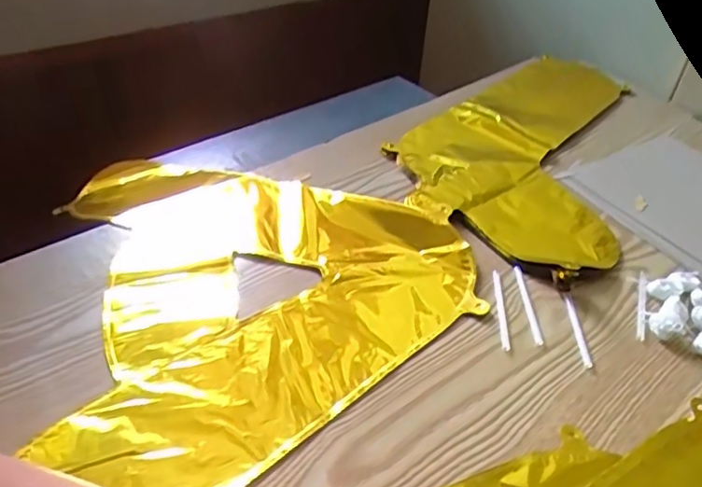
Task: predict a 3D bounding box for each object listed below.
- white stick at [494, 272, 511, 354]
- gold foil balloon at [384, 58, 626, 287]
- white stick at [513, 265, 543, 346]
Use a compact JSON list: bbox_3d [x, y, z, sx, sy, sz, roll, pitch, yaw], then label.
[{"bbox_3d":[0.116,0.049,0.455,0.007,0.004,0.084,7,39,2],"label":"white stick"},{"bbox_3d":[0.236,-0.111,0.677,0.237,0.053,0.454,30,46,27],"label":"gold foil balloon"},{"bbox_3d":[0.139,0.046,0.463,0.007,0.004,0.084,4,39,-1],"label":"white stick"}]

